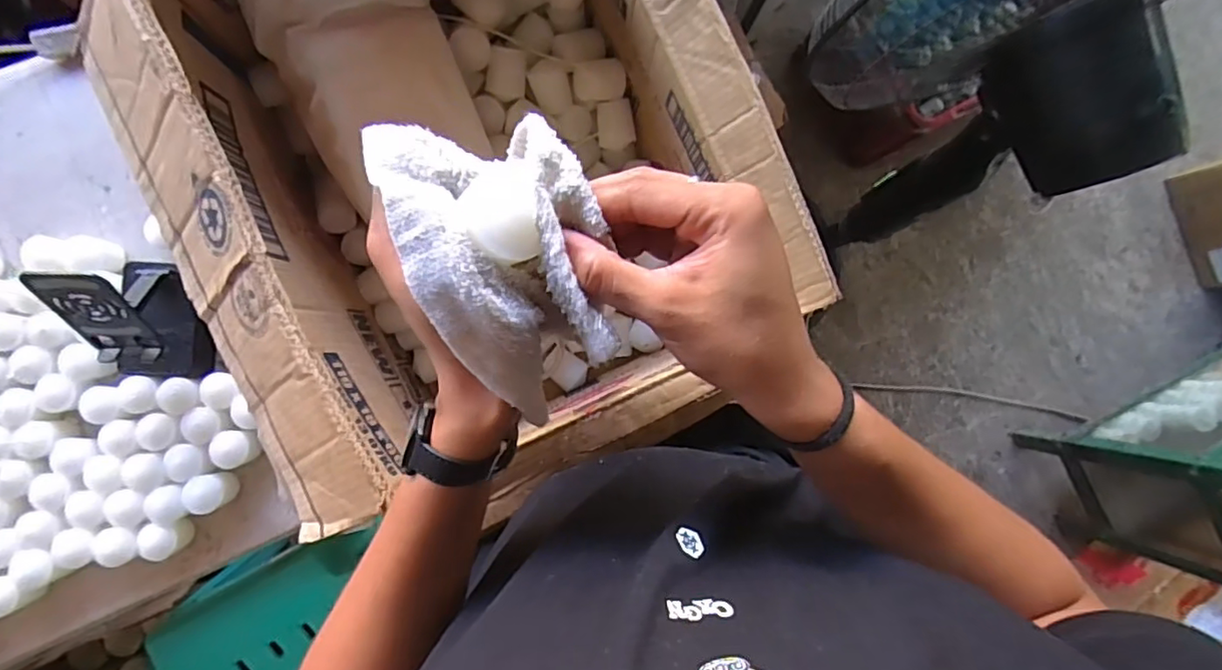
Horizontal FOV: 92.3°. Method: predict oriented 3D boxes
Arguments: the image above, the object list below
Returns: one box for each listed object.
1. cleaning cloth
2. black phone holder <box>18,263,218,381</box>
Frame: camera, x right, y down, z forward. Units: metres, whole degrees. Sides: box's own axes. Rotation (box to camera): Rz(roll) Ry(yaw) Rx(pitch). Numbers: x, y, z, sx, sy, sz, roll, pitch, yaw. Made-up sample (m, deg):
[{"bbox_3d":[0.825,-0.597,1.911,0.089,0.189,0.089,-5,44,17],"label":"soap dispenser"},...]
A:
[{"bbox_3d":[-0.044,-0.036,0.254,0.080,0.046,0.135,-24,92,-5],"label":"cleaning cloth"},{"bbox_3d":[-0.466,-0.014,0.559,0.072,0.122,0.113,1,90,-5],"label":"black phone holder"}]

